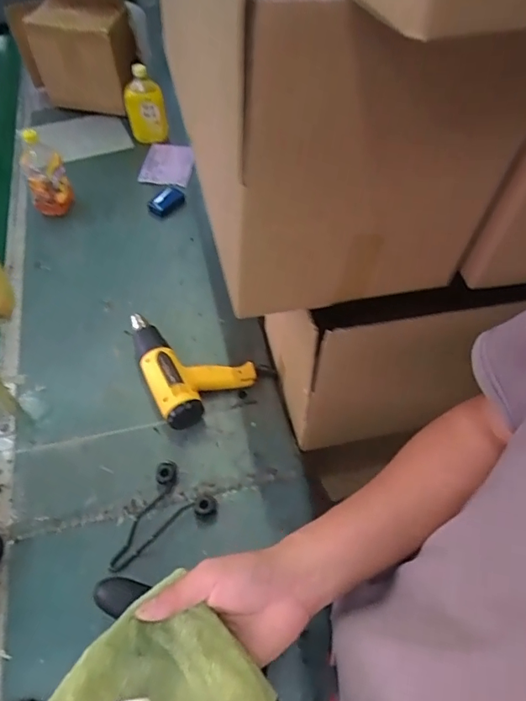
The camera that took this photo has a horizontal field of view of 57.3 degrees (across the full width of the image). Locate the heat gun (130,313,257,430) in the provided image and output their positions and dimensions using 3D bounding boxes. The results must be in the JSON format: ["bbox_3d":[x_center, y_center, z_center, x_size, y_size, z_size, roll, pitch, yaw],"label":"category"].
[{"bbox_3d":[-0.169,0.008,0.979,0.206,0.080,0.276,-34,64,-23],"label":"heat gun"}]

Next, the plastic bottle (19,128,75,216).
[{"bbox_3d":[-0.565,-0.451,1.256,0.106,0.205,0.088,-21,59,-16],"label":"plastic bottle"}]

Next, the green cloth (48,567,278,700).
[{"bbox_3d":[-0.080,0.278,0.381,0.139,0.049,0.135,-37,65,-24],"label":"green cloth"}]

